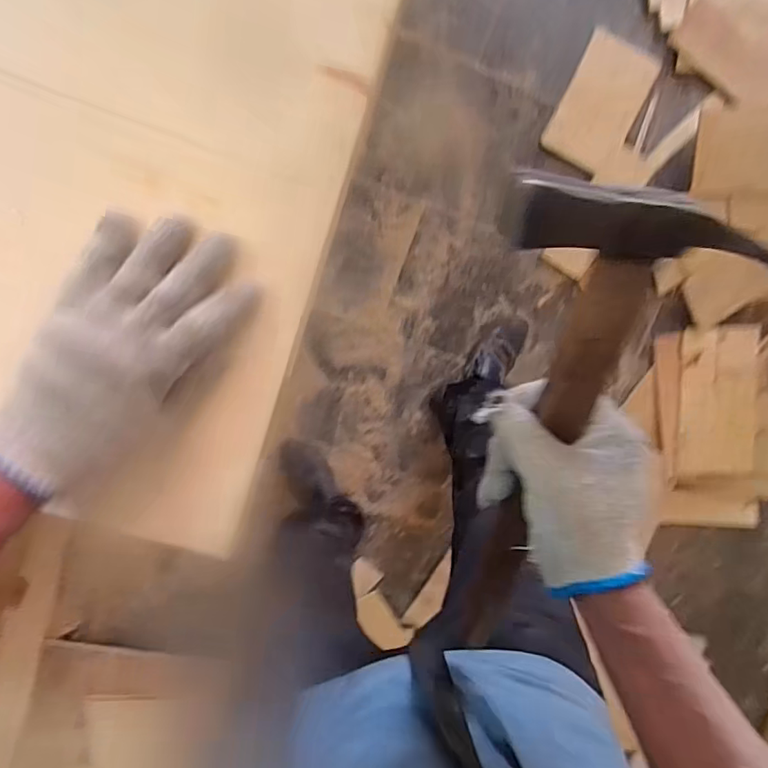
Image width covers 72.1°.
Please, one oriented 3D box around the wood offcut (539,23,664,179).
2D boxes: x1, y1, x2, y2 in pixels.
[{"bbox_3d":[0.476,-0.616,1.159,0.160,0.026,0.266,24,97,-7],"label":"wood offcut"}]

